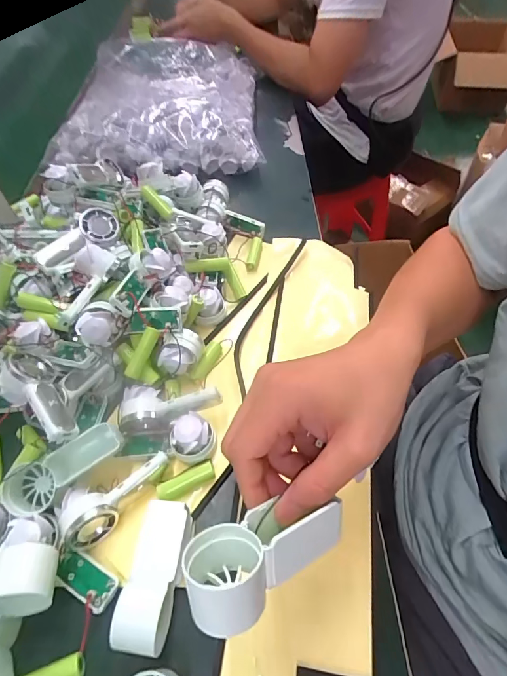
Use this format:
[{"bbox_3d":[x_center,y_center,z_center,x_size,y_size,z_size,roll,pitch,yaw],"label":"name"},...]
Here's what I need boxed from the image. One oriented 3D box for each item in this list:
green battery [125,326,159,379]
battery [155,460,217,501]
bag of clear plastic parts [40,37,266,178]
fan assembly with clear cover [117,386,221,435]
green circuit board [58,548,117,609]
[{"bbox_3d":[-0.103,0.014,0.354,0.010,0.012,0.050,25,88,19],"label":"green battery"},{"bbox_3d":[-0.058,0.122,0.326,0.050,0.014,0.017,-22,56,-14],"label":"battery"},{"bbox_3d":[-0.155,-0.413,0.651,0.310,0.084,0.338,-4,54,-1],"label":"bag of clear plastic parts"},{"bbox_3d":[-0.075,0.061,0.350,0.090,0.038,0.034,-6,54,-2],"label":"fan assembly with clear cover"},{"bbox_3d":[-0.128,0.182,0.289,0.048,0.009,0.020,22,57,17],"label":"green circuit board"}]

